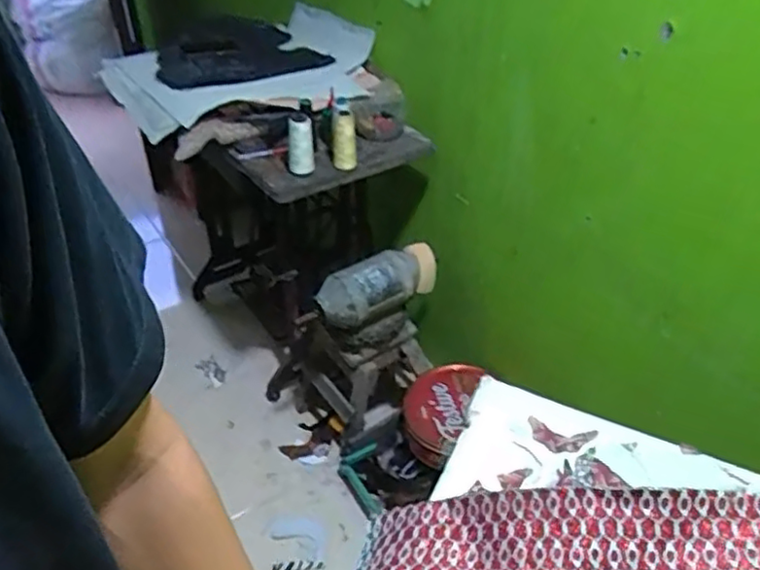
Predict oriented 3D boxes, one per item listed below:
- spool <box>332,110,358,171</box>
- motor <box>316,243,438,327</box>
[{"bbox_3d":[-0.069,-0.285,1.282,0.048,0.114,0.048,-1,40,-2],"label":"spool"},{"bbox_3d":[0.002,-0.001,1.425,0.284,0.116,0.123,-18,43,-21],"label":"motor"}]

